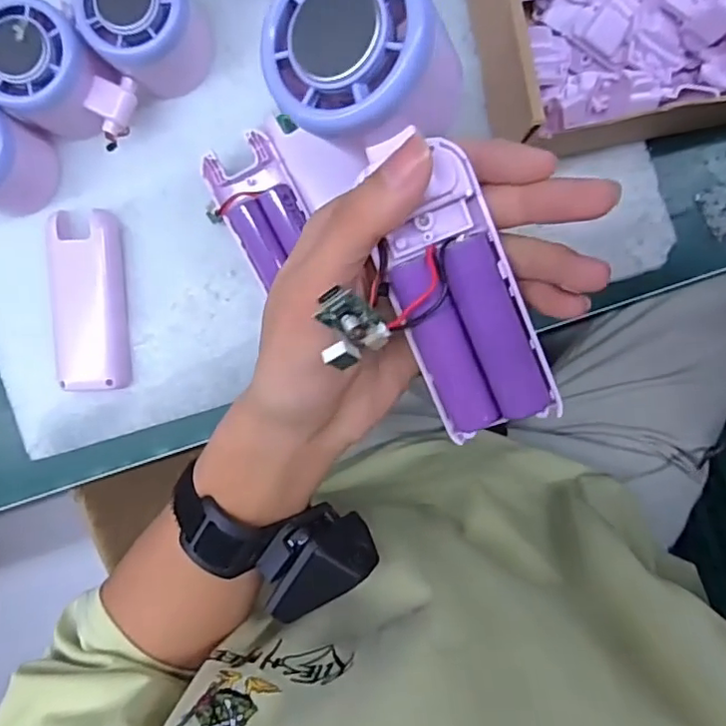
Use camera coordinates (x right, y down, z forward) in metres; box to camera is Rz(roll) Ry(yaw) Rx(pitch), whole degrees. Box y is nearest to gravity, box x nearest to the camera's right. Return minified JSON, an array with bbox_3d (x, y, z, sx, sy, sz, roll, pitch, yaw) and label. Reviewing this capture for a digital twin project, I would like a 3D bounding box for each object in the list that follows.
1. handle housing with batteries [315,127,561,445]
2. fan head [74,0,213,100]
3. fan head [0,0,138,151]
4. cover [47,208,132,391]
[{"bbox_3d":[0.032,-0.026,0.209,0.043,0.018,0.107,-20,102,4],"label":"handle housing with batteries"},{"bbox_3d":[-0.114,-0.177,0.319,0.056,0.054,0.062,-32,92,5],"label":"fan head"},{"bbox_3d":[-0.161,-0.152,0.323,0.074,0.056,0.053,26,95,1],"label":"fan head"},{"bbox_3d":[-0.163,-0.036,0.354,0.040,0.014,0.102,-2,94,3],"label":"cover"}]

